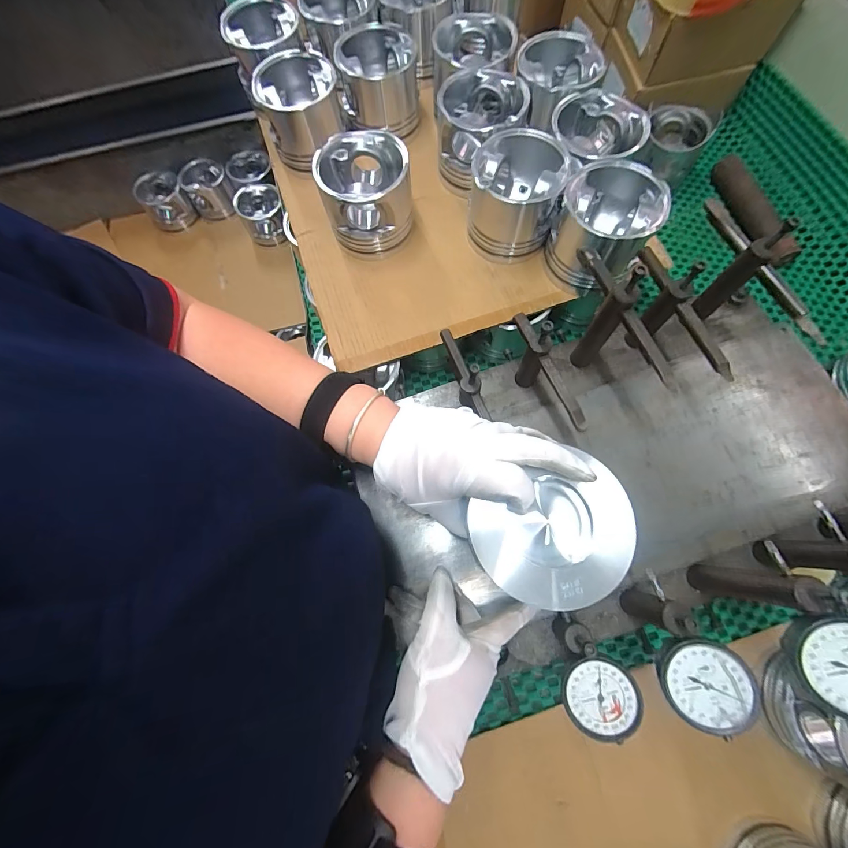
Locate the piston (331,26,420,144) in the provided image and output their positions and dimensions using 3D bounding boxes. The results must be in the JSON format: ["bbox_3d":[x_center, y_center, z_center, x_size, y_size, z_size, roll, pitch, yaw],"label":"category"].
[{"bbox_3d":[-0.065,-0.498,0.538,0.112,0.081,0.106,4,72,4],"label":"piston"}]

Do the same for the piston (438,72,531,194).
[{"bbox_3d":[0.074,-0.390,0.504,0.109,0.099,0.113,10,72,5],"label":"piston"}]

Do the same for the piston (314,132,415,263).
[{"bbox_3d":[-0.073,-0.293,0.481,0.112,0.100,0.110,0,71,2],"label":"piston"}]

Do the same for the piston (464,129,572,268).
[{"bbox_3d":[0.113,-0.282,0.467,0.106,0.097,0.101,18,73,8],"label":"piston"}]

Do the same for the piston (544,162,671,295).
[{"bbox_3d":[0.212,-0.232,0.447,0.103,0.099,0.103,-1,71,2],"label":"piston"}]

